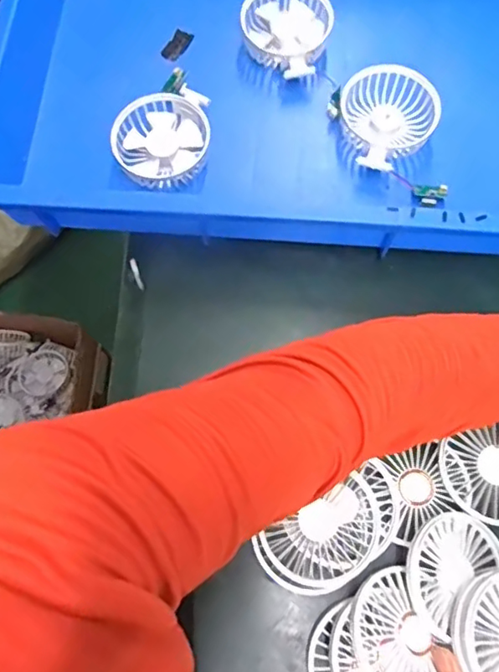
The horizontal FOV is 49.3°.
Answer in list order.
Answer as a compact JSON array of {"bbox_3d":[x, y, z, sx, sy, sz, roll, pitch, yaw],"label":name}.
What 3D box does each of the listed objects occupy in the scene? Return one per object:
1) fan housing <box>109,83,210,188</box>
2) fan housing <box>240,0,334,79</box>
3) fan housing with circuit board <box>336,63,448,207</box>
[{"bbox_3d":[-0.084,-0.187,0.518,0.088,0.034,0.088,3,73,0],"label":"fan housing"},{"bbox_3d":[0.036,-0.310,0.552,0.087,0.039,0.103,17,73,4],"label":"fan housing"},{"bbox_3d":[0.133,-0.195,0.513,0.093,0.035,0.140,0,73,-1],"label":"fan housing with circuit board"}]

